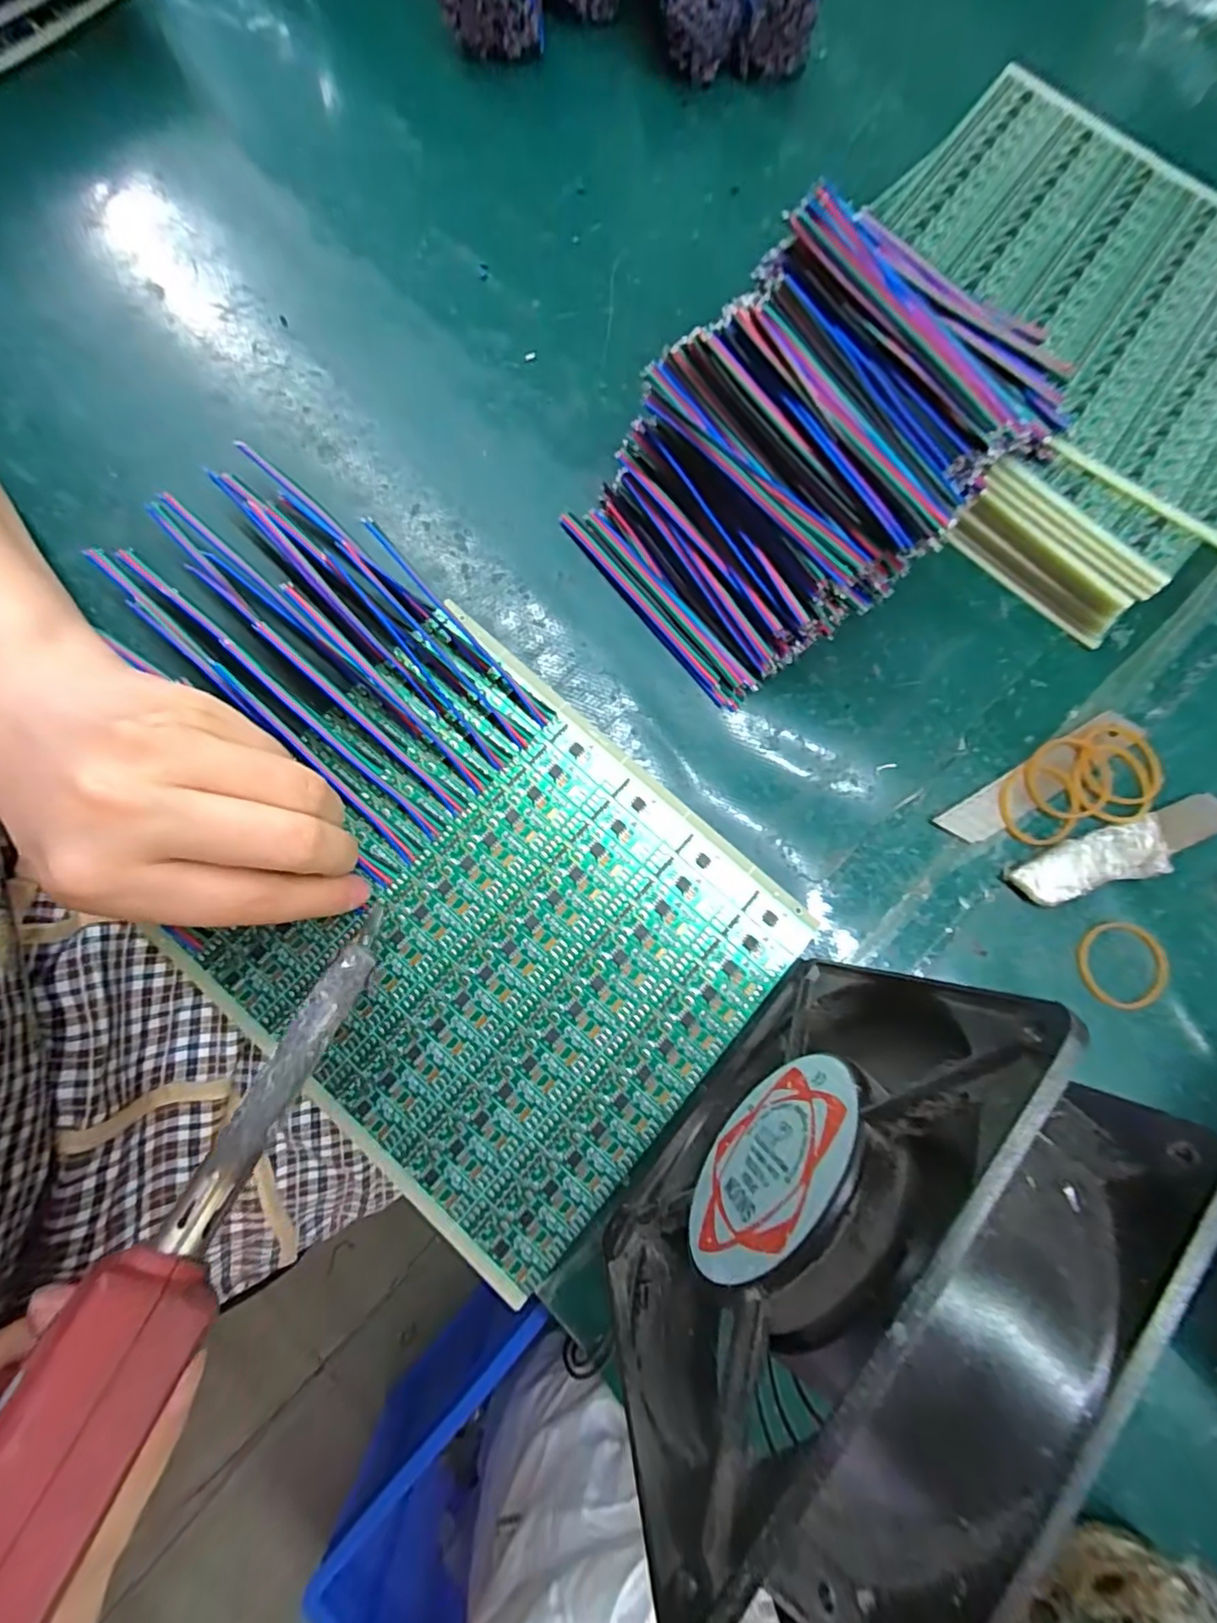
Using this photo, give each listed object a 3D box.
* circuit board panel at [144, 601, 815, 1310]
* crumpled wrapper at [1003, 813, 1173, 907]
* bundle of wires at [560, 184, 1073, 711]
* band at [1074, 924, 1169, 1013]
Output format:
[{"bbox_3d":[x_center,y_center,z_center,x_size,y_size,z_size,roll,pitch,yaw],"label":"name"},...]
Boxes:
[{"bbox_3d":[-0.042,0.043,0.218,0.185,0.004,0.164,40,80,6],"label":"circuit board panel"},{"bbox_3d":[0.188,0.020,0.232,0.070,0.008,0.022,-14,80,-4],"label":"crumpled wrapper"},{"bbox_3d":[0.058,-0.119,0.219,0.122,0.072,0.109,-37,82,-7],"label":"bundle of wires"},{"bbox_3d":[0.198,0.059,0.228,0.036,0.004,0.032,0,80,-1],"label":"band"}]

